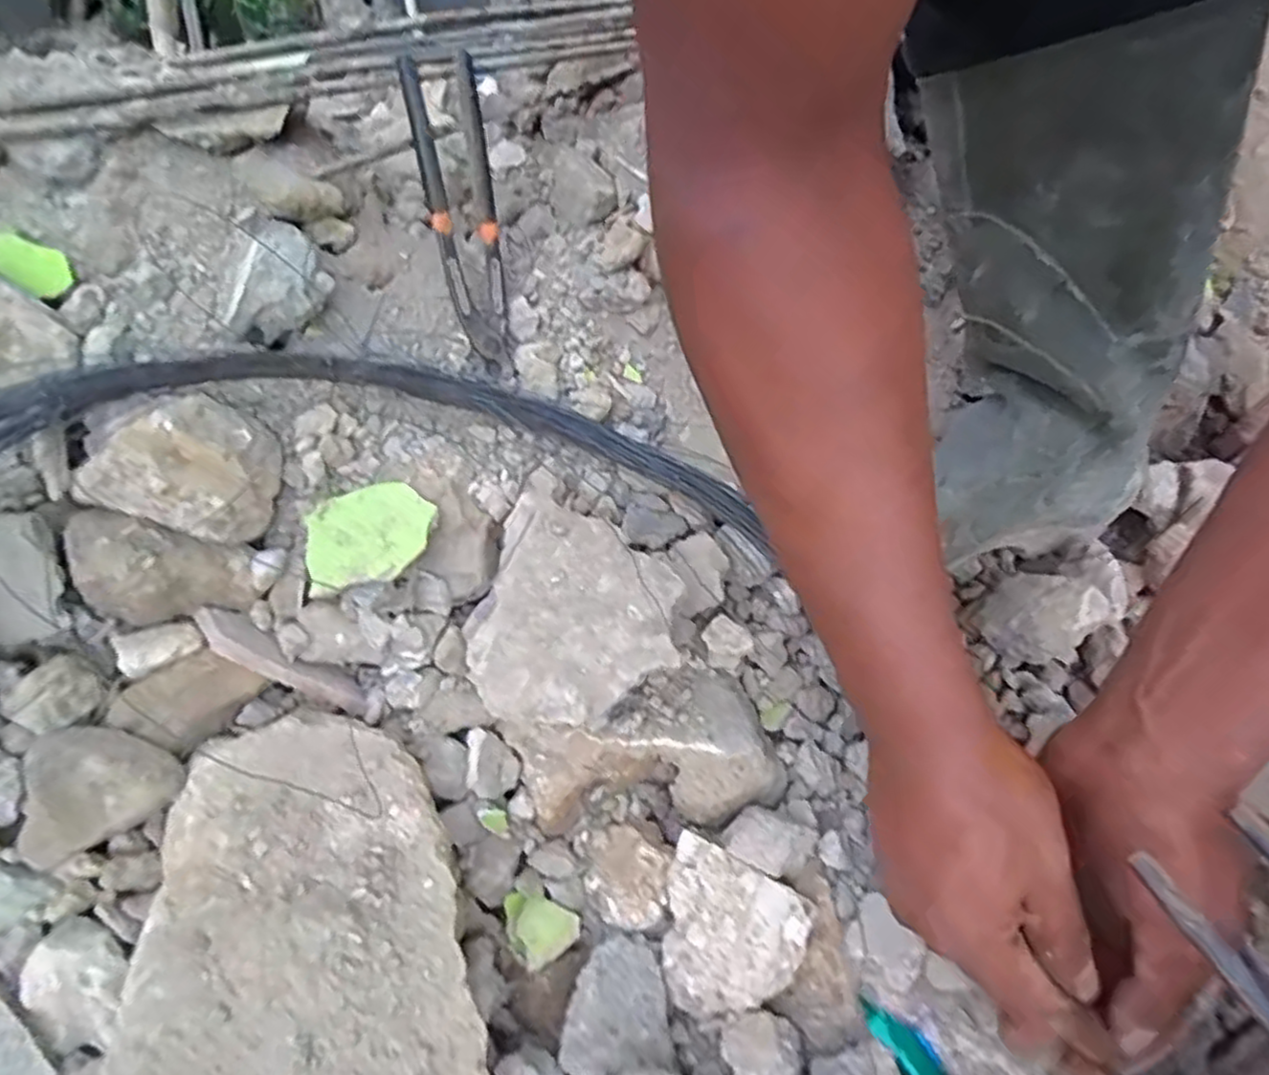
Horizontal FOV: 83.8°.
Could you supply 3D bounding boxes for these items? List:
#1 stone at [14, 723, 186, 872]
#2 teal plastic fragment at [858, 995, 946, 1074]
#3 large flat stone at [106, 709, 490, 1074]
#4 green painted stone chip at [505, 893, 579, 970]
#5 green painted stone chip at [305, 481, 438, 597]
[{"bbox_3d":[-0.270,0.122,0.354,0.073,0.030,0.056,-30,77,-4],"label":"stone"},{"bbox_3d":[0.138,0.254,0.341,0.022,0.014,0.068,-25,47,-19],"label":"teal plastic fragment"},{"bbox_3d":[-0.149,0.178,0.332,0.131,0.050,0.193,-2,51,-18],"label":"large flat stone"},{"bbox_3d":[-0.054,0.213,0.394,0.033,0.012,0.041,-32,50,-26],"label":"green painted stone chip"},{"bbox_3d":[-0.156,-0.003,0.419,0.071,0.007,0.065,-12,60,-12],"label":"green painted stone chip"}]

